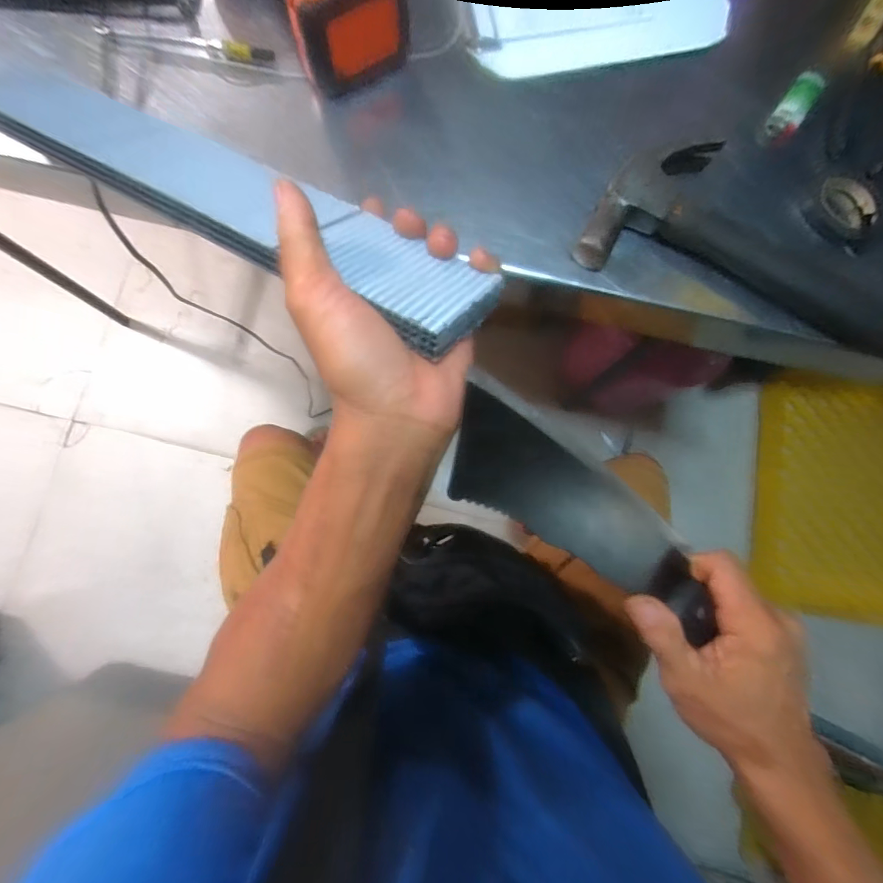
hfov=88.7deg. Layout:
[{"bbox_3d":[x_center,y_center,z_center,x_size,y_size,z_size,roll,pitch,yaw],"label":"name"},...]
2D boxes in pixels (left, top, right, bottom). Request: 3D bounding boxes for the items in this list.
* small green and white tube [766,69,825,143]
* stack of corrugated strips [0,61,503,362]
[{"bbox_3d":[0.287,-0.272,0.365,0.023,0.020,0.057,32,82,2],"label":"small green and white tube"},{"bbox_3d":[-0.139,-0.151,0.265,0.368,0.014,0.078,30,50,13],"label":"stack of corrugated strips"}]

